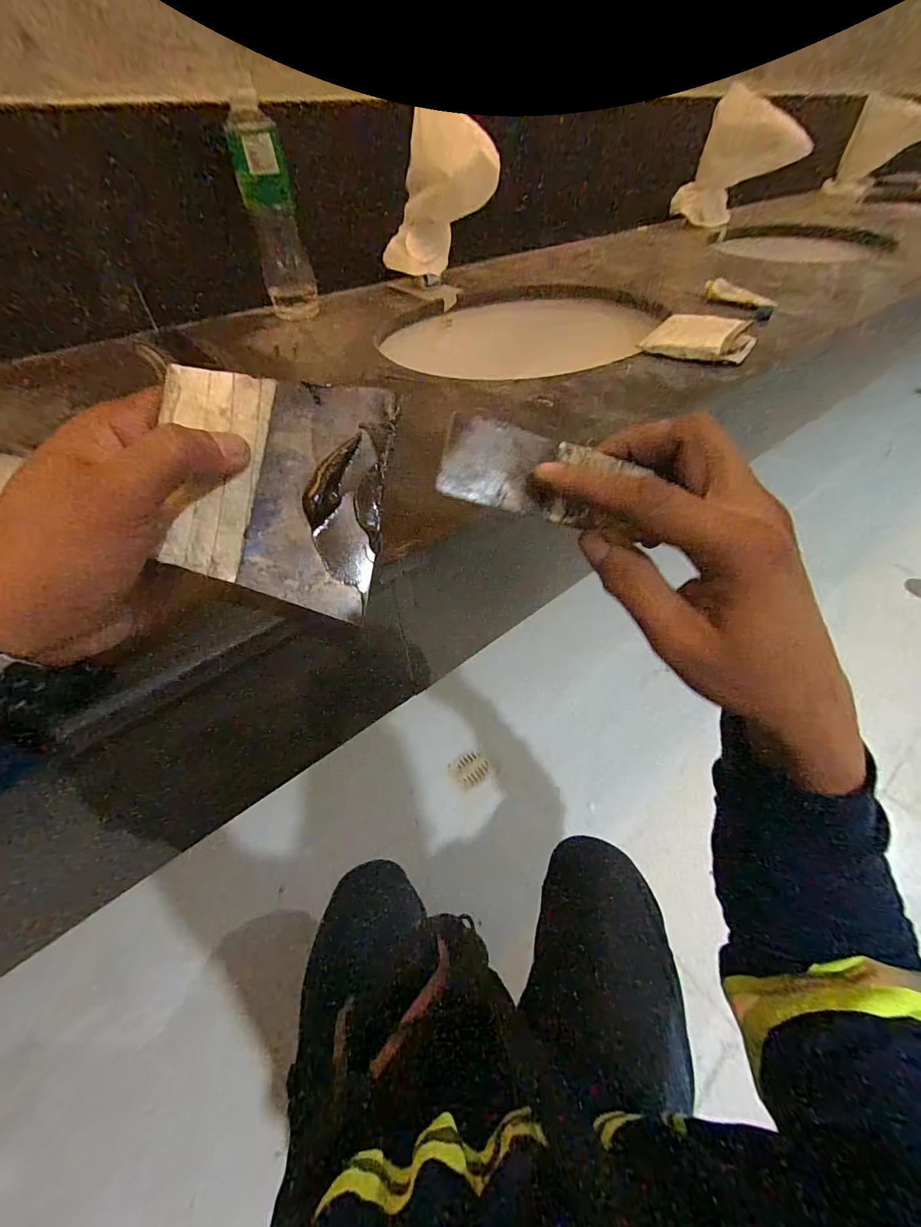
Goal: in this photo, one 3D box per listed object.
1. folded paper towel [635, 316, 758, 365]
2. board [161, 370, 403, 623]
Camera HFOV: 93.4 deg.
[{"bbox_3d":[0.277,-0.317,0.498,0.104,0.028,0.091,31,56,25],"label":"folded paper towel"},{"bbox_3d":[-0.082,-0.056,0.195,0.093,0.005,0.104,8,87,-11],"label":"board"}]

